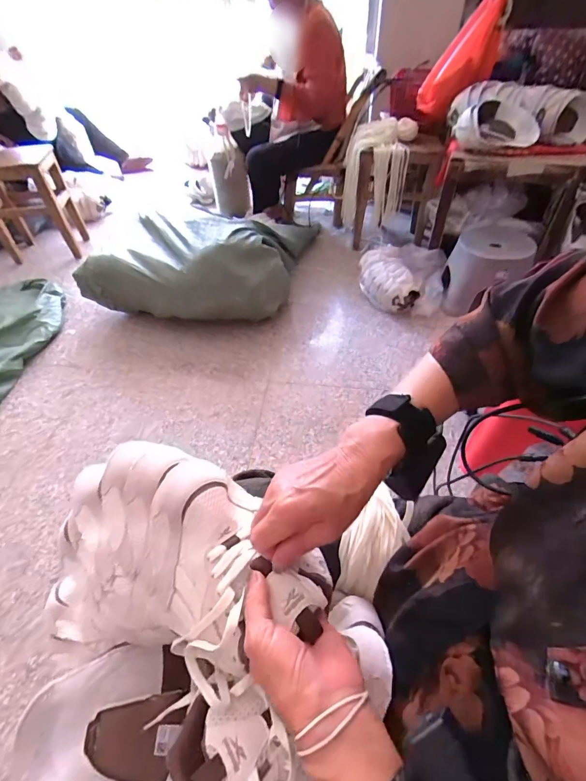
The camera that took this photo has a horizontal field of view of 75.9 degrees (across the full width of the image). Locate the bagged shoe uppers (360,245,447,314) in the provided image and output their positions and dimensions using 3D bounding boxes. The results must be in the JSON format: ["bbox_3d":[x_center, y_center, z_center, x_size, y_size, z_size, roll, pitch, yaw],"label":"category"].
[{"bbox_3d":[0.430,-0.421,1.458,0.324,0.126,0.287,4,48,5],"label":"bagged shoe uppers"}]

